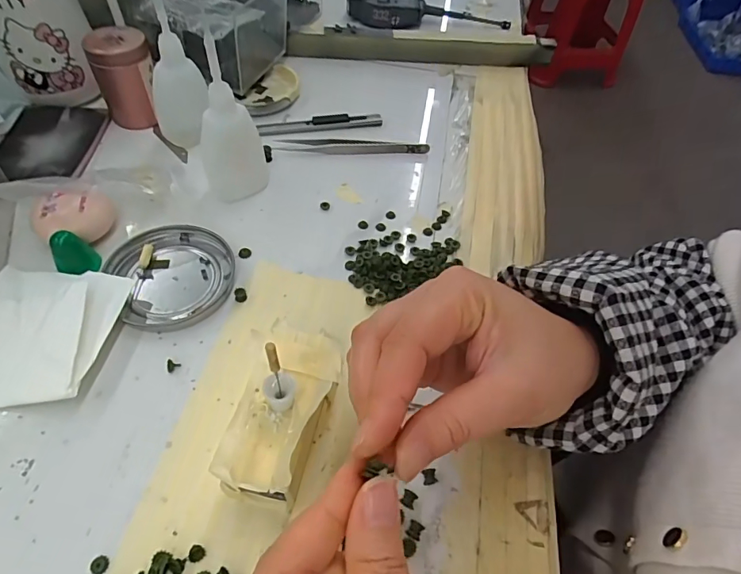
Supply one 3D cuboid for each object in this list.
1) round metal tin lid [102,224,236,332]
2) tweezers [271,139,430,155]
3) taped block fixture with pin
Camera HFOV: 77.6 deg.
[{"bbox_3d":[-0.125,-0.011,0.296,0.072,0.008,0.077,3,53,-4],"label":"round metal tin lid"},{"bbox_3d":[-0.015,-0.116,0.383,0.126,0.009,0.016,3,53,-3],"label":"tweezers"},{"bbox_3d":[-0.043,0.064,0.229,0.039,0.040,0.084,16,54,6],"label":"taped block fixture with pin"}]

